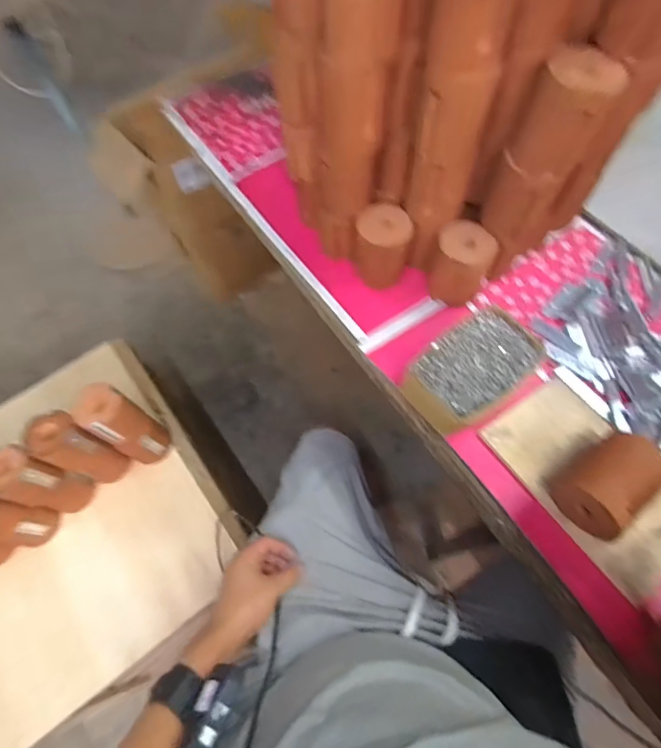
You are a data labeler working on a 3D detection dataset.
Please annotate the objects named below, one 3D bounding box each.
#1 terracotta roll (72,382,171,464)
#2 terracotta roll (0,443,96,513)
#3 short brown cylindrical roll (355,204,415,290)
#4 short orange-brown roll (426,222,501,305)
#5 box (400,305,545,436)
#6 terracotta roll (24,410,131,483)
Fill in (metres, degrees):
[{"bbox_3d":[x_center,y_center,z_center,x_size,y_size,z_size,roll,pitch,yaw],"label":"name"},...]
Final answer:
[{"bbox_3d":[-0.362,0.095,0.774,0.082,0.204,0.077,-1,64,3],"label":"terracotta roll"},{"bbox_3d":[-0.486,0.186,0.732,0.063,0.193,0.076,12,65,9],"label":"terracotta roll"},{"bbox_3d":[0.079,-0.192,0.651,0.077,0.086,0.084,-1,64,3],"label":"short brown cylindrical roll"},{"bbox_3d":[0.191,-0.160,0.632,0.078,0.119,0.080,-1,64,3],"label":"short orange-brown roll"},{"bbox_3d":[0.193,-0.007,0.583,0.177,0.040,0.114,-36,67,-14],"label":"box"},{"bbox_3d":[-0.437,0.137,0.762,0.073,0.198,0.073,-1,64,3],"label":"terracotta roll"}]

